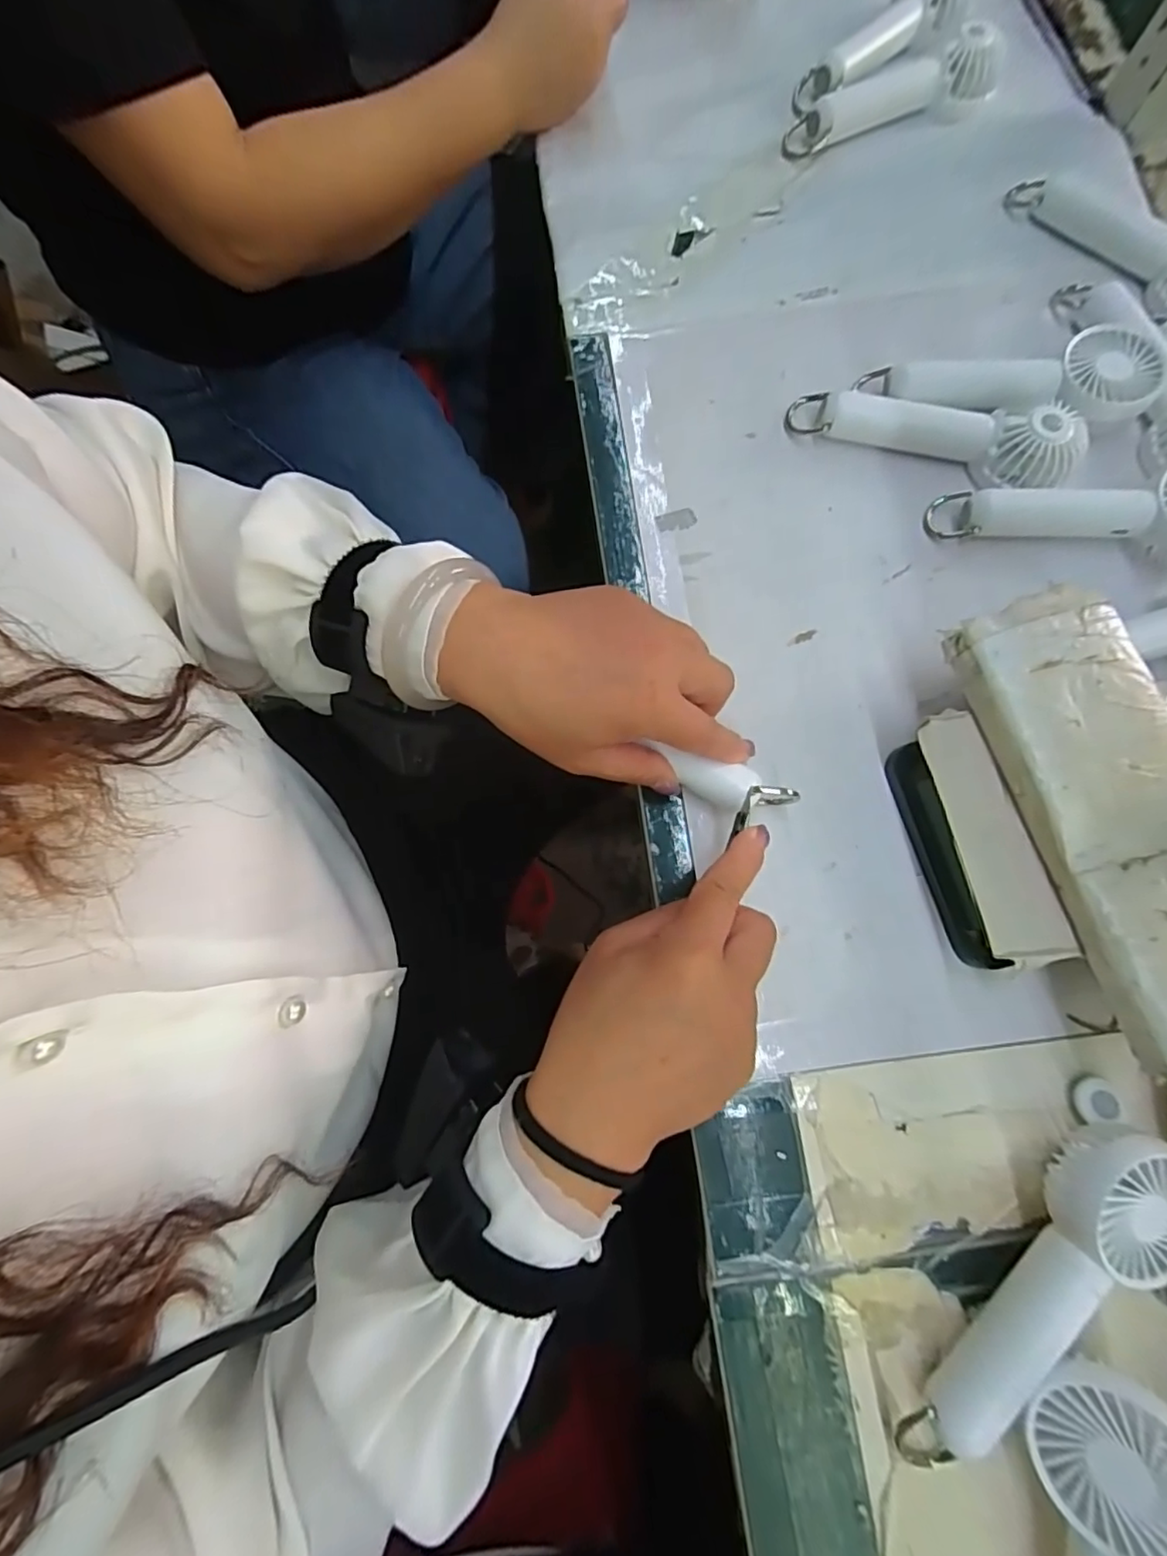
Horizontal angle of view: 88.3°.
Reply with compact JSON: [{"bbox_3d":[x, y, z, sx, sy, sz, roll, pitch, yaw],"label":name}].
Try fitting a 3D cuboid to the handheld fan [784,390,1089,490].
[{"bbox_3d":[0.207,-0.201,0.354,0.164,0.031,0.039,13,77,5],"label":"handheld fan"}]

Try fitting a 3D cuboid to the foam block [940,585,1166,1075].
[{"bbox_3d":[0.243,0.017,0.270,0.073,0.018,0.211,-16,77,-3],"label":"foam block"}]

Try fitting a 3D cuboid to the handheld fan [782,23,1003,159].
[{"bbox_3d":[0.217,-0.482,0.421,0.155,0.030,0.045,-15,76,-2],"label":"handheld fan"}]

